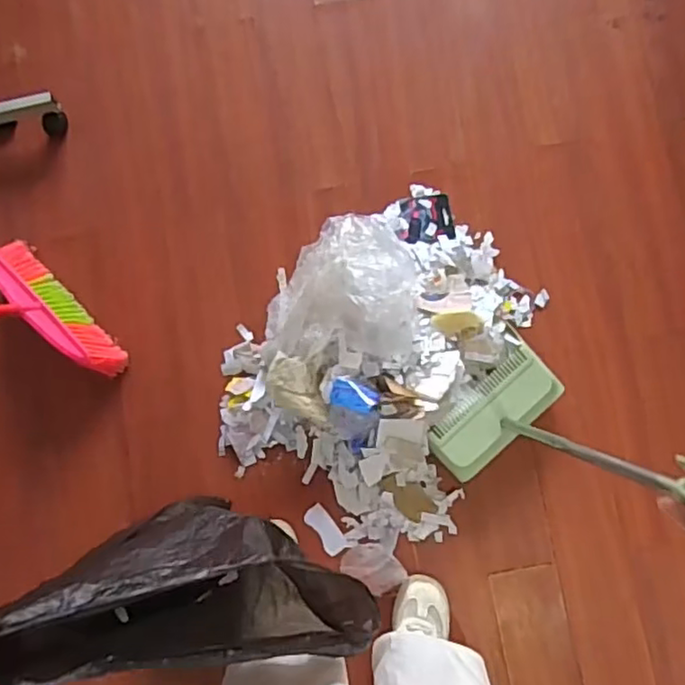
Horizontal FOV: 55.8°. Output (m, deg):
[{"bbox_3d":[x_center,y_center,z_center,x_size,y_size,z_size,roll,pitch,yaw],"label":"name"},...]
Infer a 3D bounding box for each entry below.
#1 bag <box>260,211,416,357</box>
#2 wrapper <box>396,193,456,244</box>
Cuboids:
[{"bbox_3d":[-0.005,-0.111,1.200,0.275,0.137,0.268,0,84,3],"label":"bag"},{"bbox_3d":[0.164,-0.241,1.271,0.107,0.009,0.097,-7,83,3],"label":"wrapper"}]

